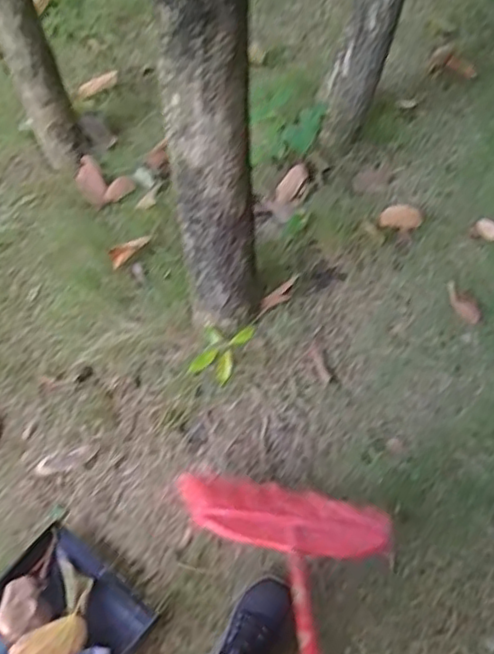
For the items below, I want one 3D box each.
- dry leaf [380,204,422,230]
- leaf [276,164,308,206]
[{"bbox_3d":[0.371,-0.263,1.505,0.100,0.018,0.057,8,87,1],"label":"dry leaf"},{"bbox_3d":[0.109,-0.352,1.535,0.051,0.011,0.123,27,75,12],"label":"leaf"}]

